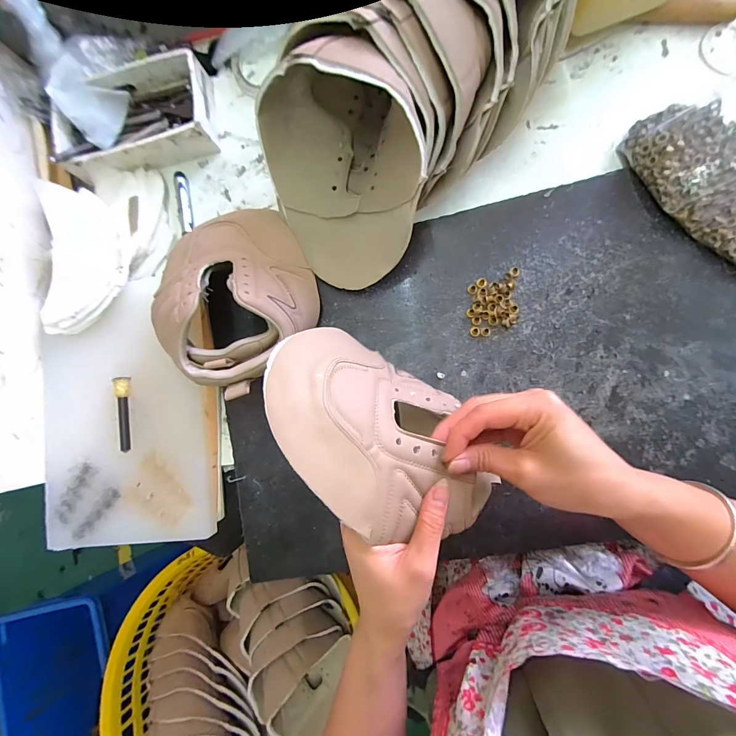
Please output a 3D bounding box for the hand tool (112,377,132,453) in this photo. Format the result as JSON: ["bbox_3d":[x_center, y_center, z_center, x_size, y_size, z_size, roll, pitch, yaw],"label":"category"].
[{"bbox_3d":[-0.278,0.053,0.407,0.012,0.013,0.084,-4,86,8],"label":"hand tool"}]

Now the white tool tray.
[{"bbox_3d":[-0.279,-0.297,0.432,0.189,0.043,0.111,-14,84,7],"label":"white tool tray"}]

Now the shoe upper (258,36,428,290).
[{"bbox_3d":[-0.025,-0.183,0.329,0.135,0.122,0.188,-20,84,7],"label":"shoe upper"}]

